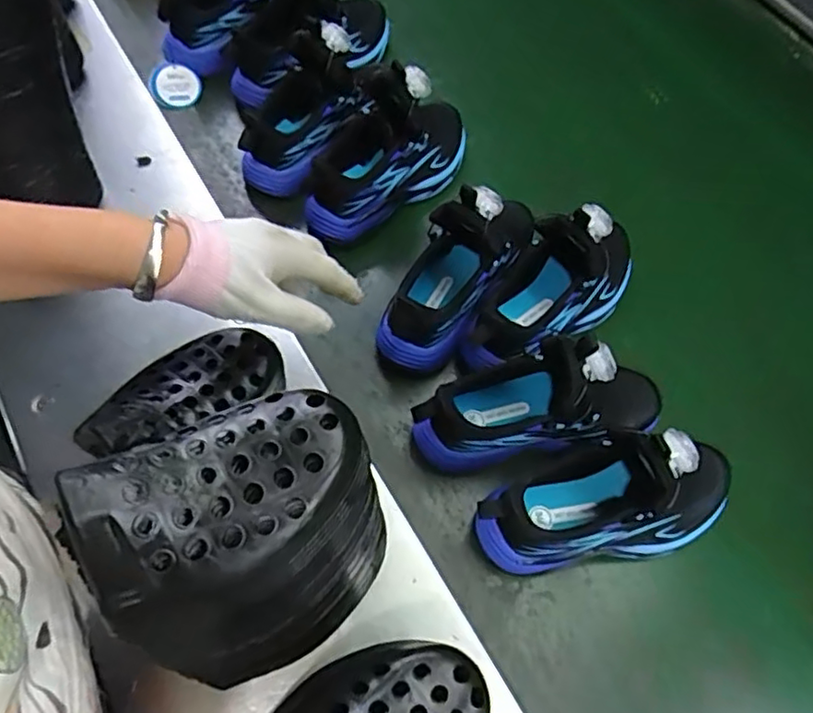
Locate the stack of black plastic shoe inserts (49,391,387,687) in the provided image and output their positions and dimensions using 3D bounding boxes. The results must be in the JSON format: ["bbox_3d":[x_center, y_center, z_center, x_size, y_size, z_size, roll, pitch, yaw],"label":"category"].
[{"bbox_3d":[-0.079,0.107,0.362,0.139,0.197,0.106,-25,68,-9],"label":"stack of black plastic shoe inserts"}]

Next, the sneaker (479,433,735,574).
[{"bbox_3d":[0.155,0.104,0.460,0.206,0.124,0.081,-16,67,-5],"label":"sneaker"}]

